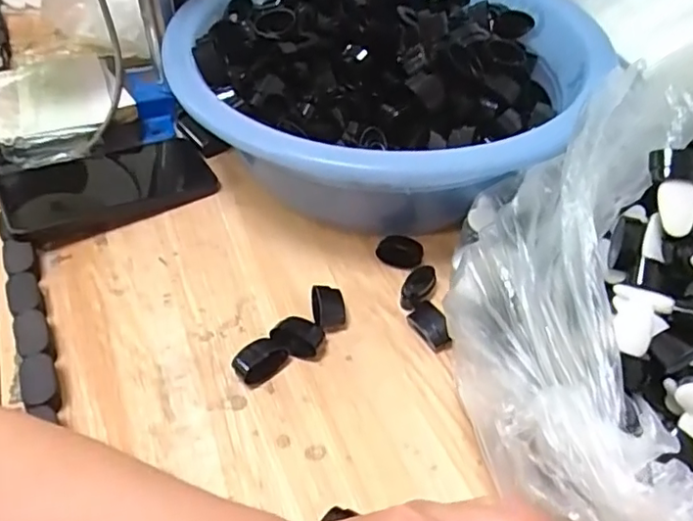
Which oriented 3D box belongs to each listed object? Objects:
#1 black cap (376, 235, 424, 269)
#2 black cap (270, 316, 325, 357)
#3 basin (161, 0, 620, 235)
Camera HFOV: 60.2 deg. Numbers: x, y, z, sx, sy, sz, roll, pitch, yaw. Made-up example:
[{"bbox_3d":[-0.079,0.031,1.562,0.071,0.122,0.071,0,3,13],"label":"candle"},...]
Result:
[{"bbox_3d":[0.040,-0.006,0.450,0.034,0.015,0.025,15,65,10],"label":"black cap"},{"bbox_3d":[-0.031,0.050,0.396,0.031,0.015,0.024,18,50,15],"label":"black cap"},{"bbox_3d":[0.040,-0.162,0.516,0.302,0.108,0.344,-7,48,-8],"label":"basin"}]

